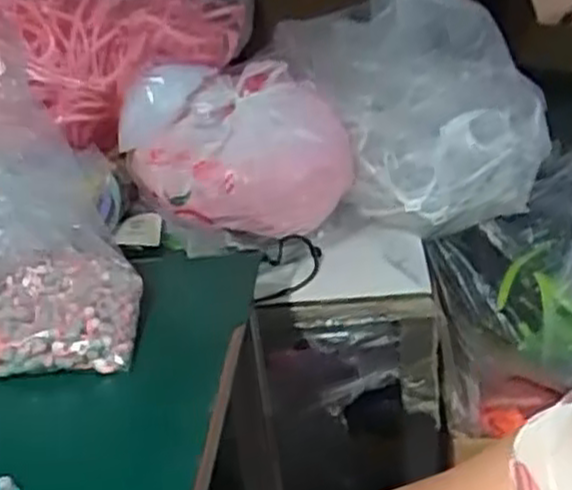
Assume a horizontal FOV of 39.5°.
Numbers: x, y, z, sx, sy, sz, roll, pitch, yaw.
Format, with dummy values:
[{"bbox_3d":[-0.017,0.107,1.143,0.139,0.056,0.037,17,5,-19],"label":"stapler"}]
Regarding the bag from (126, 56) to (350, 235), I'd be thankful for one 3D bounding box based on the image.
[{"bbox_3d":[-0.049,-0.109,0.948,0.249,0.153,0.183,-26,31,-35],"label":"bag"}]

